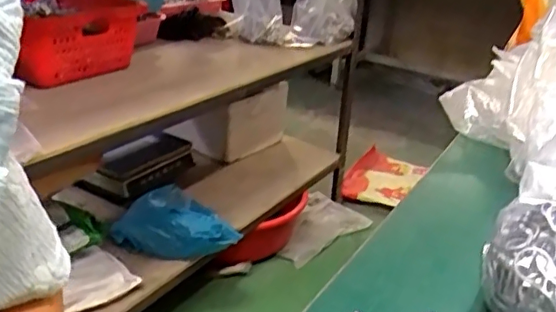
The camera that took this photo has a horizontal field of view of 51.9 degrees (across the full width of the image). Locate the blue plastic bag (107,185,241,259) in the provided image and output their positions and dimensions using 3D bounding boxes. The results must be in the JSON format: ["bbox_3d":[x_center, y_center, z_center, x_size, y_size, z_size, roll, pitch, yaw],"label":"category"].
[{"bbox_3d":[-0.232,0.159,1.317,0.282,0.105,0.141,13,27,18],"label":"blue plastic bag"}]

